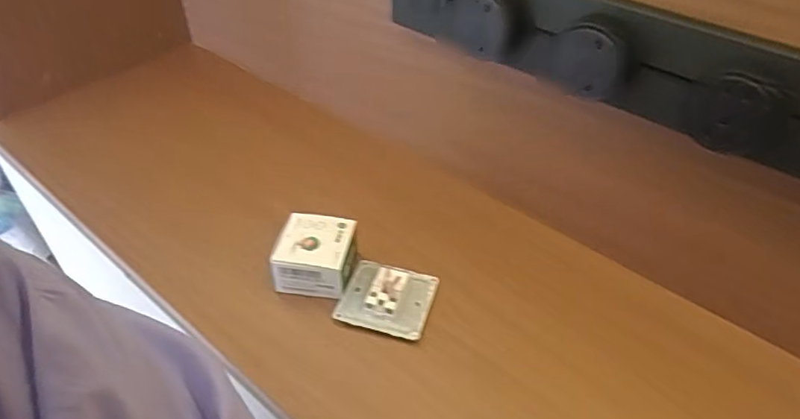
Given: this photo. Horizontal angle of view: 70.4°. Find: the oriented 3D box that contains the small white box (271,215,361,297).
[{"bbox_3d":[-0.080,0.045,0.555,0.075,0.047,0.070,8,43,8],"label":"small white box"}]

